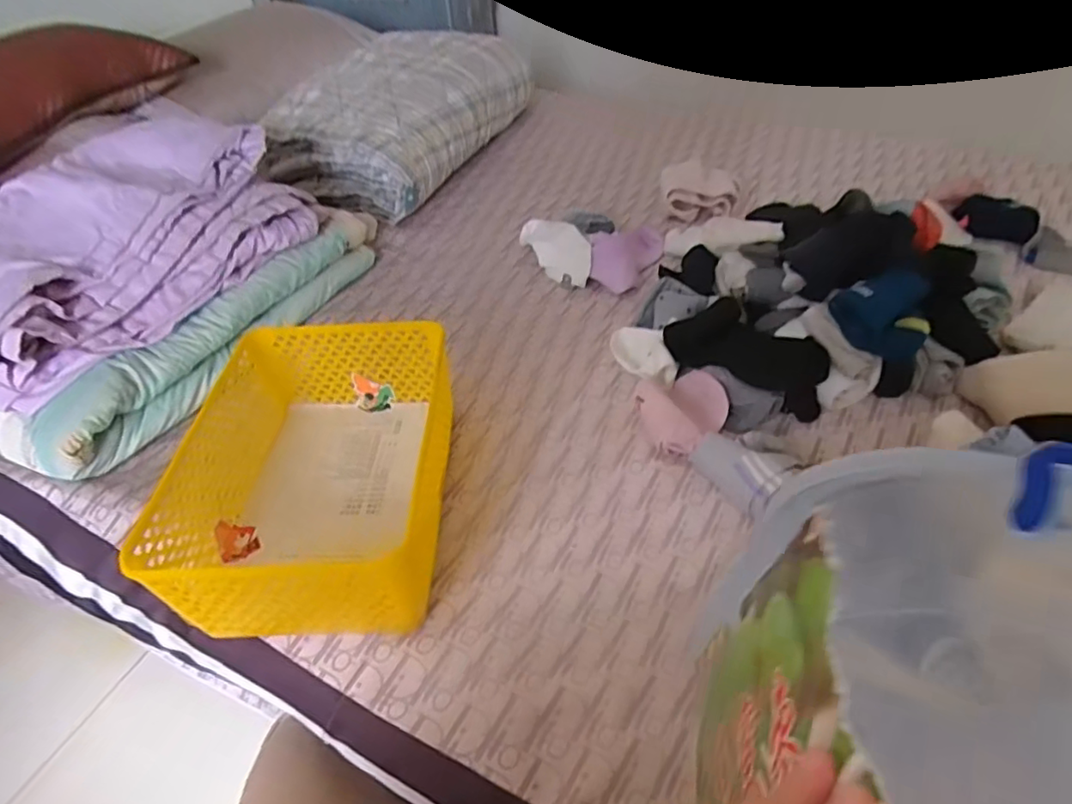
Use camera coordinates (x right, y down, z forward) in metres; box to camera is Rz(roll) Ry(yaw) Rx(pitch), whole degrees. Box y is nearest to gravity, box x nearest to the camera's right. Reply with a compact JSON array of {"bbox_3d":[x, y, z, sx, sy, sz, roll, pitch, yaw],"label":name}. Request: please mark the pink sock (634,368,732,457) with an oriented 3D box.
[{"bbox_3d":[0.151,0.004,0.610,0.085,0.031,0.108,32,59,30],"label":"pink sock"}]

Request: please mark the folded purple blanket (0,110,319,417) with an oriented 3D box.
[{"bbox_3d":[-0.528,-0.194,0.713,0.310,0.121,0.426,26,55,26],"label":"folded purple blanket"}]

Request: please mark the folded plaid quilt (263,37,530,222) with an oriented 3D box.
[{"bbox_3d":[-0.231,-0.490,1.023,0.296,0.164,0.424,18,53,21],"label":"folded plaid quilt"}]

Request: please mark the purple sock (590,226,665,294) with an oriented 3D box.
[{"bbox_3d":[0.120,-0.203,0.785,0.068,0.056,0.124,24,56,25],"label":"purple sock"}]

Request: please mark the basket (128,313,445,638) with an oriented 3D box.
[{"bbox_3d":[-0.189,0.059,0.545,0.217,0.122,0.282,-3,49,5],"label":"basket"}]

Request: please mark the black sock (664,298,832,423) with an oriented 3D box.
[{"bbox_3d":[0.228,-0.052,0.632,0.167,0.060,0.087,20,54,23],"label":"black sock"}]

